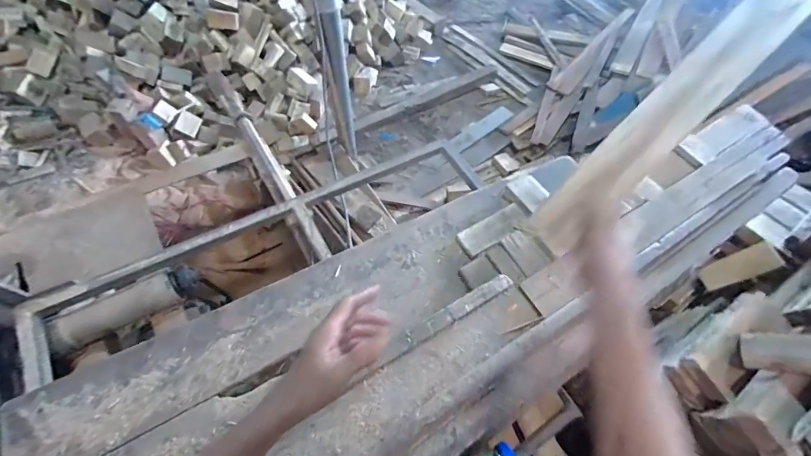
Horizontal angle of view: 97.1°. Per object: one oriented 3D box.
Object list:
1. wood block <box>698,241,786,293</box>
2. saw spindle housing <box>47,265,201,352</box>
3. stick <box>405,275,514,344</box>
[{"bbox_3d":[0.853,0.104,0.920,0.021,0.165,0.067,6,54,-29],"label":"wood block"},{"bbox_3d":[-0.643,0.181,0.840,0.292,0.081,0.072,-31,64,-21],"label":"saw spindle housing"},{"bbox_3d":[0.119,0.168,0.767,0.262,0.020,0.037,-27,63,-19],"label":"stick"}]

